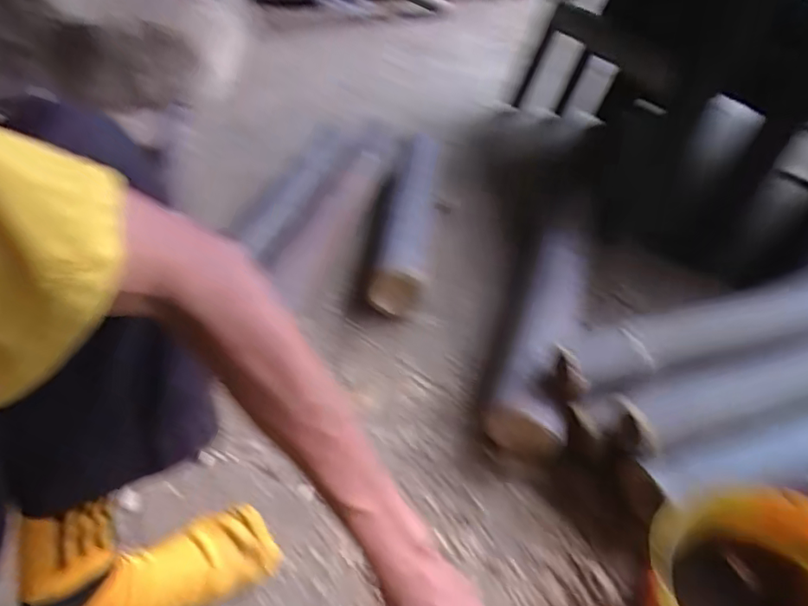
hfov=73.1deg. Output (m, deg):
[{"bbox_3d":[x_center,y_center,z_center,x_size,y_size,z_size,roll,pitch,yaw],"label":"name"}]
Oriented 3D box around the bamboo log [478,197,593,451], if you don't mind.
[{"bbox_3d":[0.191,0.012,0.737,0.084,0.103,0.405,9,41,17],"label":"bamboo log"}]

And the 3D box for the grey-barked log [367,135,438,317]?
[{"bbox_3d":[0.012,-0.158,0.975,0.081,0.082,0.454,0,41,8],"label":"grey-barked log"}]

